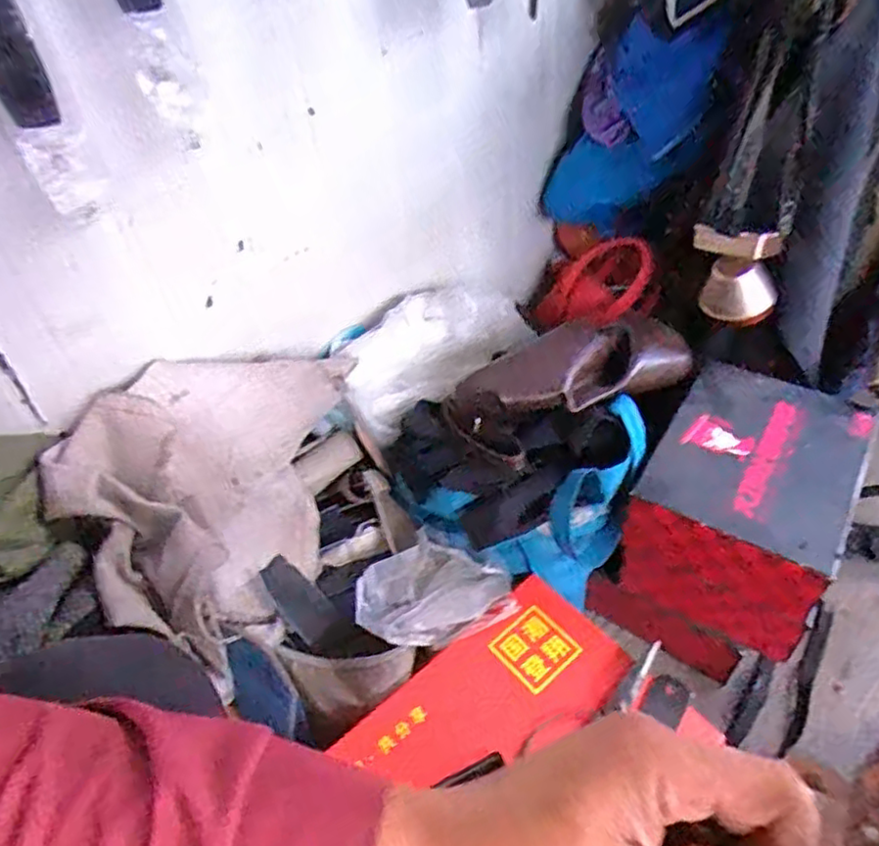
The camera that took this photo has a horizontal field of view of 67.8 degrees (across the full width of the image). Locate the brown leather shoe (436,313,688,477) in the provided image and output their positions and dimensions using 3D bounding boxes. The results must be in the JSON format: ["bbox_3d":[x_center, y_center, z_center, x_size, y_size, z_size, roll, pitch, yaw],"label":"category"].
[{"bbox_3d":[0.129,-0.047,0.662,0.234,0.084,0.100,-22,46,-14],"label":"brown leather shoe"}]

